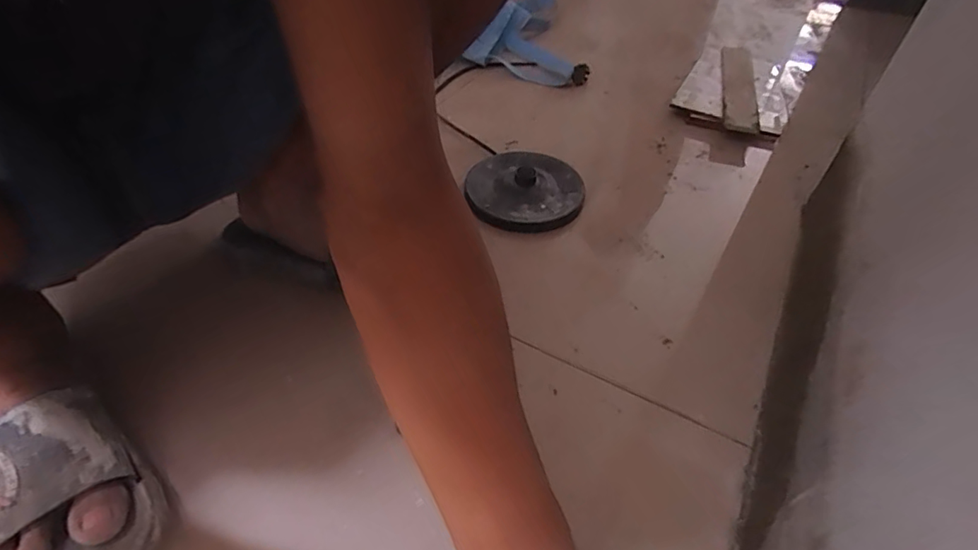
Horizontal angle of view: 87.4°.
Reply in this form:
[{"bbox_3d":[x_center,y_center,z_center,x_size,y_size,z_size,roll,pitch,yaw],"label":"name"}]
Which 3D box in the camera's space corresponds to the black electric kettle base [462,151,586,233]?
[{"bbox_3d":[0.044,-0.116,0.642,0.143,0.033,0.149,-3,46,-6],"label":"black electric kettle base"}]

